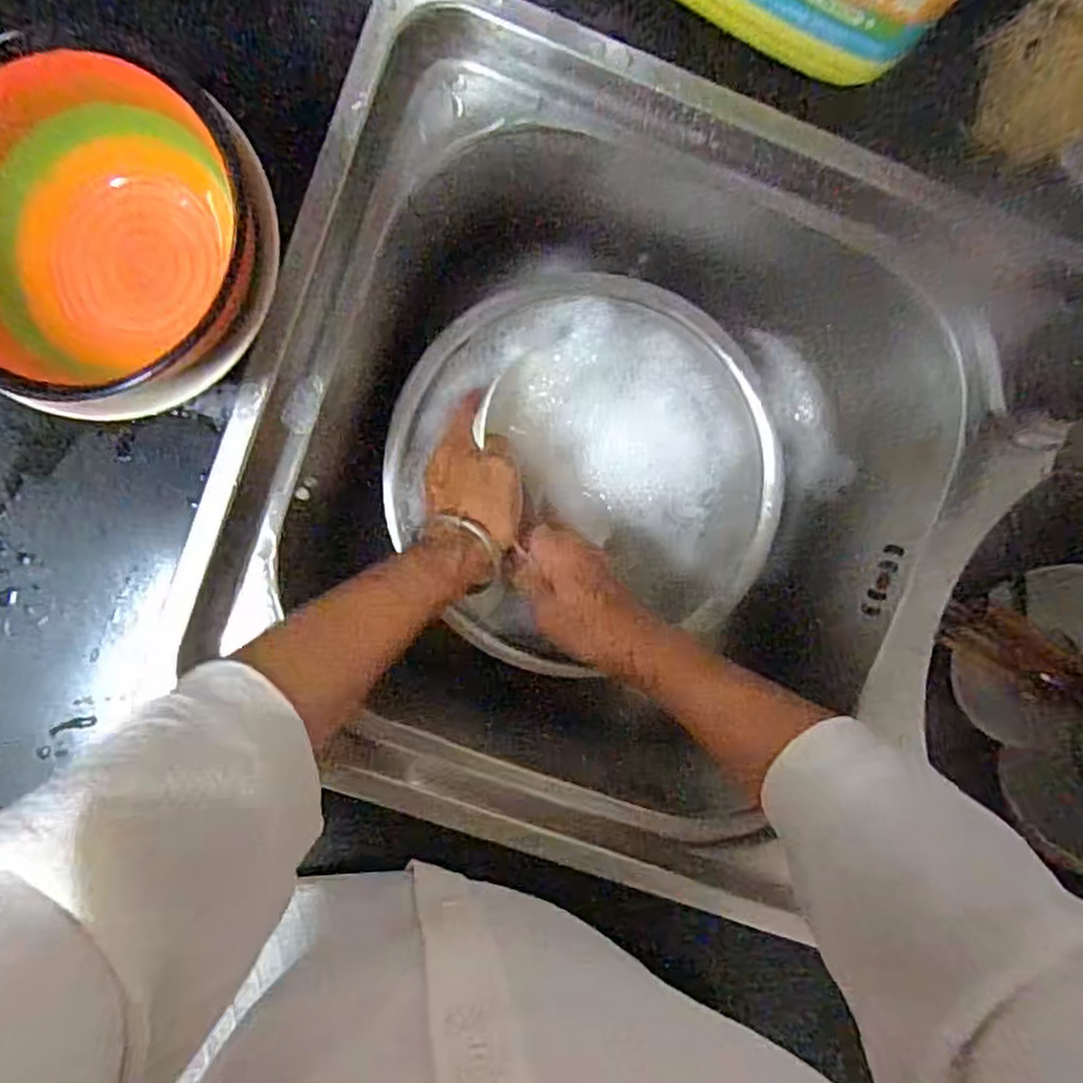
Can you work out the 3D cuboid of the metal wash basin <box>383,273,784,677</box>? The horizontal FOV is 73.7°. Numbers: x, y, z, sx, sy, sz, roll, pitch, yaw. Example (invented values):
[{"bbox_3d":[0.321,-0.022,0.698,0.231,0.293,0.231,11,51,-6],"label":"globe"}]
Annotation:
[{"bbox_3d":[0.030,-0.042,0.495,0.257,0.052,0.259,0,95,-4],"label":"metal wash basin"}]

